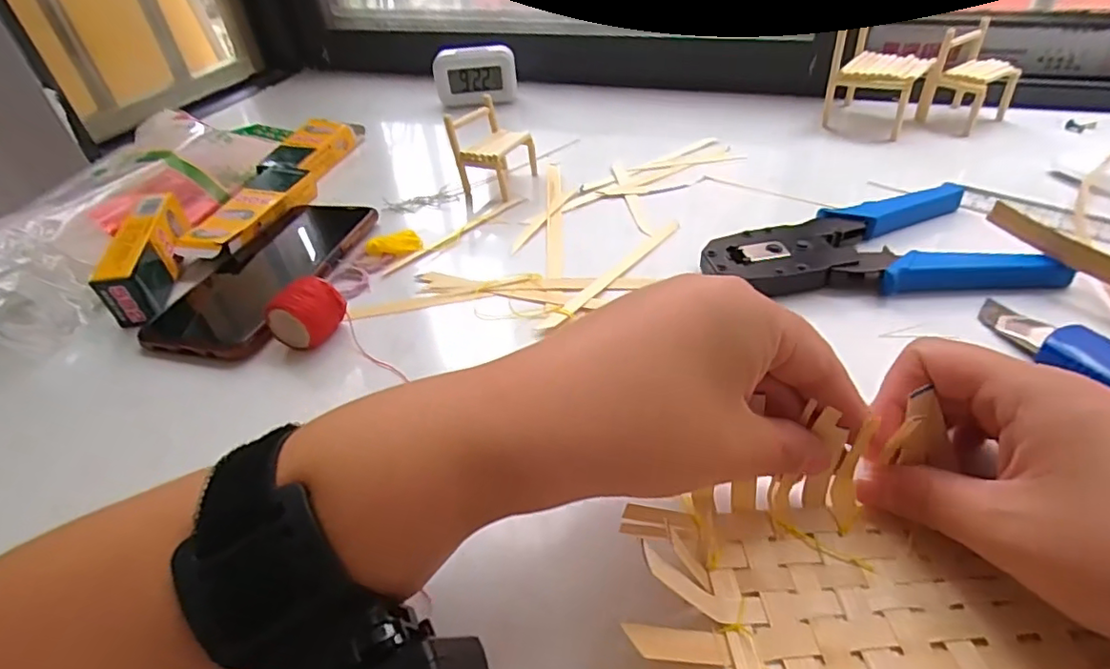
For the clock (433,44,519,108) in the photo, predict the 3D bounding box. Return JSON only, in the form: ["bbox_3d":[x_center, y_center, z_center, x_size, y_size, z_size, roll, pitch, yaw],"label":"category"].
[{"bbox_3d":[-0.084,-0.277,0.613,0.082,0.053,0.027,-3,41,3],"label":"clock"}]

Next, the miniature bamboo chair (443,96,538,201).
[{"bbox_3d":[-0.049,-0.151,0.459,0.047,0.055,0.059,15,45,22],"label":"miniature bamboo chair"}]

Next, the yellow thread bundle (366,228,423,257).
[{"bbox_3d":[-0.111,-0.064,0.399,0.008,0.015,0.041,32,36,34],"label":"yellow thread bundle"}]

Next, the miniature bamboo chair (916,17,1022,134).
[{"bbox_3d":[0.350,-0.215,0.479,0.054,0.068,0.050,-25,44,-21],"label":"miniature bamboo chair"}]

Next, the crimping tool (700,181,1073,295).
[{"bbox_3d":[0.187,-0.058,0.356,0.188,0.017,0.096,-3,41,3],"label":"crimping tool"}]

